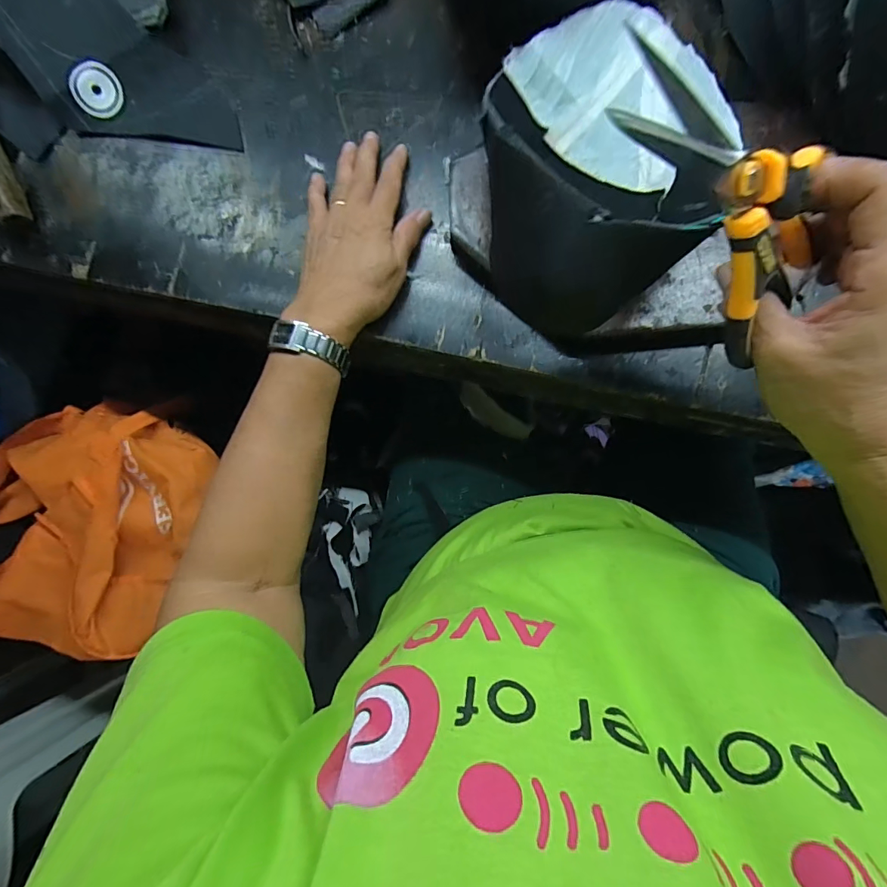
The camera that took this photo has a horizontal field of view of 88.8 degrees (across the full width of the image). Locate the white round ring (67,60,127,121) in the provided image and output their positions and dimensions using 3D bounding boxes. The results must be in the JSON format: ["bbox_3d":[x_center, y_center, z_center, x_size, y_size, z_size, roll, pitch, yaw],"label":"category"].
[{"bbox_3d":[-0.303,-0.309,0.396,0.039,0.004,0.041,-5,109,-16],"label":"white round ring"}]

